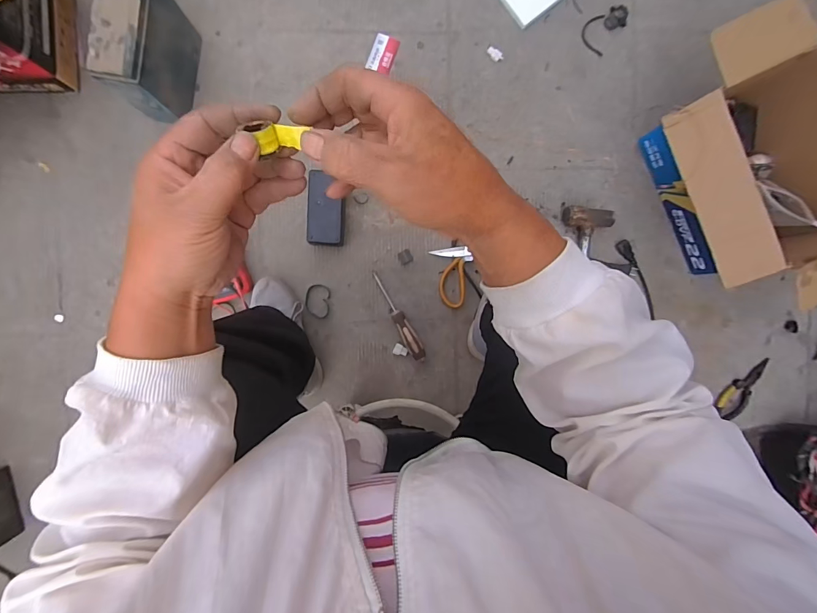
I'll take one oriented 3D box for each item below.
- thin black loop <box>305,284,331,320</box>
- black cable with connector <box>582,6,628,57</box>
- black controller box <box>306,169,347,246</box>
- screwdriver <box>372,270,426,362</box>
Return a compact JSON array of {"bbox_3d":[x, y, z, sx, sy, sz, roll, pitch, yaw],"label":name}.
[{"bbox_3d":[-0.187,-0.010,0.773,0.048,0.009,0.071,0,92,-1],"label":"thin black loop"},{"bbox_3d":[0.406,-0.581,0.783,0.065,0.019,0.097,37,91,-2],"label":"black cable with connector"},{"bbox_3d":[-0.160,-0.191,0.747,0.073,0.051,0.140,6,91,-1],"label":"black controller box"},{"bbox_3d":[-0.020,0.023,0.775,0.032,0.024,0.210,-30,92,0],"label":"screwdriver"}]

